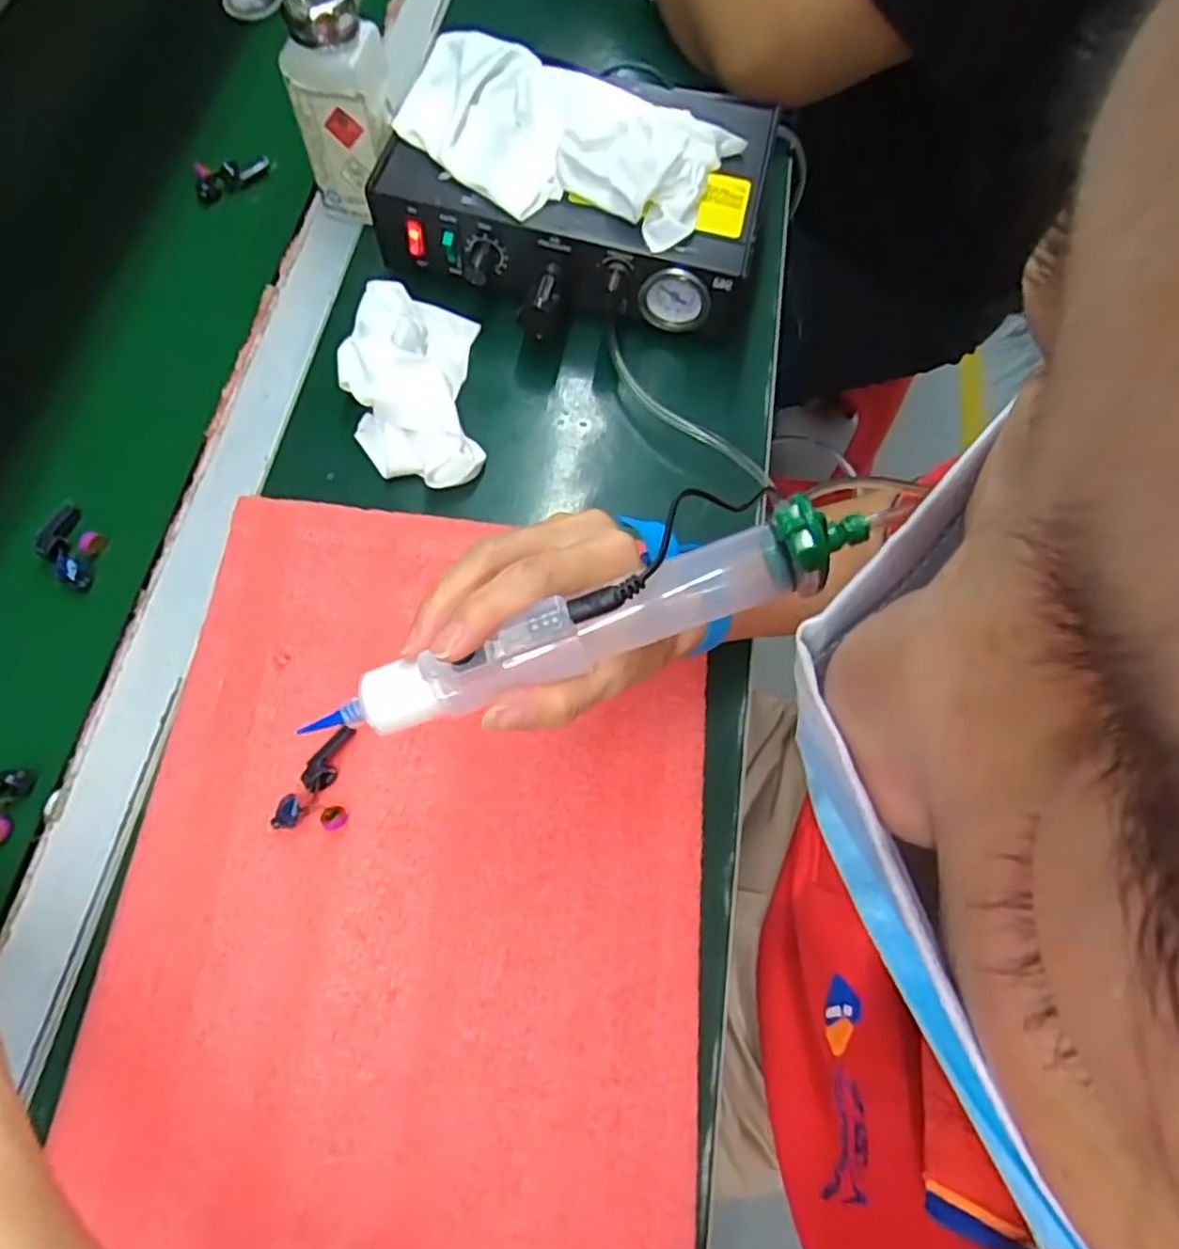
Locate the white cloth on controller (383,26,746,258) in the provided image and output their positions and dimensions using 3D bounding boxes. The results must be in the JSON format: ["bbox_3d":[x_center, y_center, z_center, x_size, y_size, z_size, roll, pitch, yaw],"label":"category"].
[{"bbox_3d":[-0.024,-0.305,0.432,0.206,0.031,0.117,27,70,8],"label":"white cloth on controller"}]

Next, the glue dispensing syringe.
[{"bbox_3d":[-0.003,0.000,0.236,0.191,0.032,0.023,-21,70,5],"label":"glue dispensing syringe"}]

